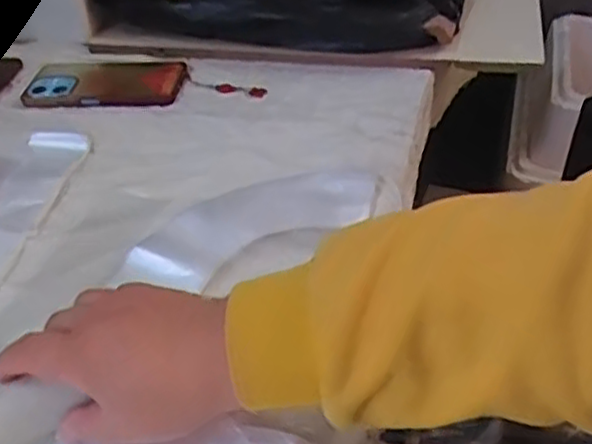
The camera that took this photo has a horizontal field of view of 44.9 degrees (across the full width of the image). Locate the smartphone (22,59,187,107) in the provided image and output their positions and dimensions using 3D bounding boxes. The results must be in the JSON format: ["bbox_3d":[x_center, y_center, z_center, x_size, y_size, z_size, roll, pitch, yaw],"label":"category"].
[{"bbox_3d":[-0.201,-0.147,0.742,0.163,0.013,0.093,3,42,9],"label":"smartphone"}]

